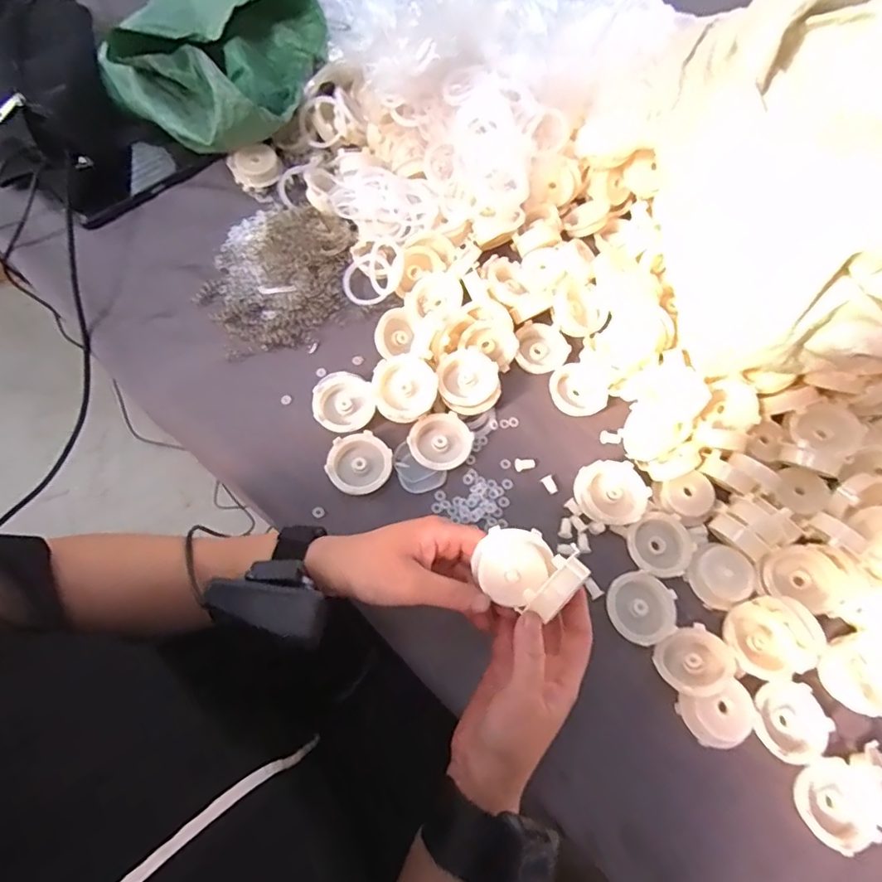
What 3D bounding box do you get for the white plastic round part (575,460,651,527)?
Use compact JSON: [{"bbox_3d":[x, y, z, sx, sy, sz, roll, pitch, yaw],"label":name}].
[{"bbox_3d":[0.145,0.046,0.455,0.056,0.027,0.053,1,67,-3],"label":"white plastic round part"}]

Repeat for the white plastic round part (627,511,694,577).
[{"bbox_3d":[0.184,0.085,0.445,0.053,0.012,0.051,1,67,-3],"label":"white plastic round part"}]

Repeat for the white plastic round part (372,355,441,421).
[{"bbox_3d":[-0.032,-0.047,0.461,0.054,0.025,0.046,-18,69,-10],"label":"white plastic round part"}]

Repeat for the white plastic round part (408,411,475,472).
[{"bbox_3d":[0.000,0.001,0.473,0.052,0.017,0.054,1,67,-3],"label":"white plastic round part"}]

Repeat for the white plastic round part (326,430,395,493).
[{"bbox_3d":[-0.069,0.020,0.461,0.052,0.018,0.054,1,67,-3],"label":"white plastic round part"}]

